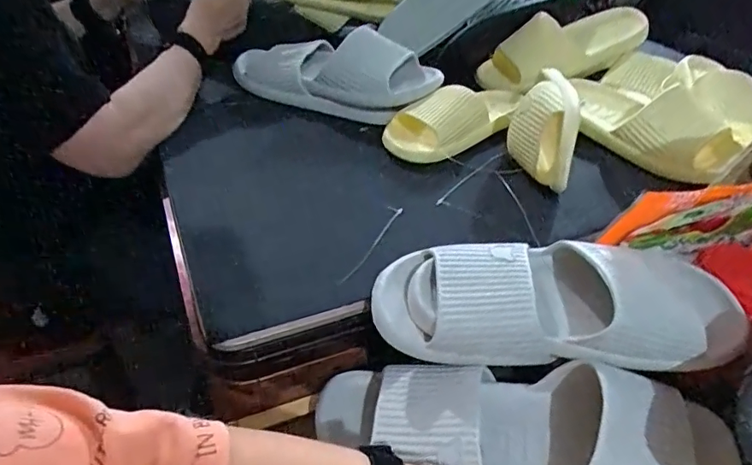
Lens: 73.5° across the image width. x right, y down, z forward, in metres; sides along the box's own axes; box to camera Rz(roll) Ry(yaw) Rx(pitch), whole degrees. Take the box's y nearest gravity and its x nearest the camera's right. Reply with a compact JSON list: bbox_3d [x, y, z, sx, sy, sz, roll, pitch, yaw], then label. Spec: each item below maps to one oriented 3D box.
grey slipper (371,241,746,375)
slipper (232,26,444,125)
[{"bbox_3d":[0.132,0.059,0.417,0.259,0.076,0.112,0,37,18],"label":"grey slipper"},{"bbox_3d":[-0.069,-0.234,0.719,0.318,0.090,0.099,17,41,16],"label":"slipper"}]

